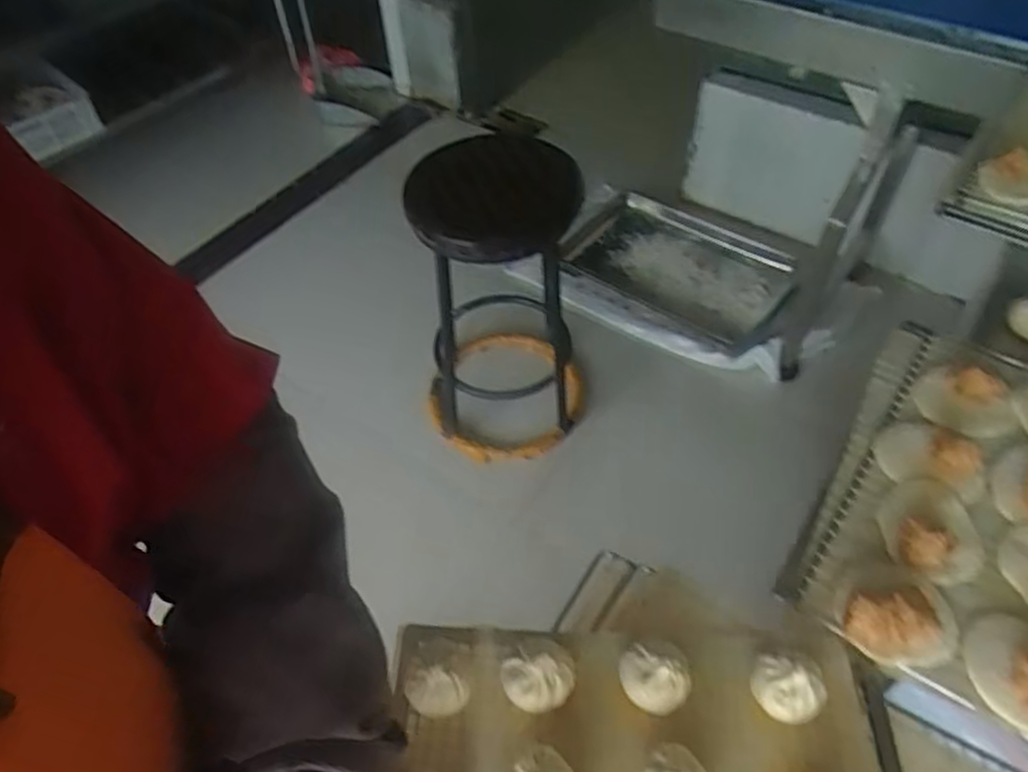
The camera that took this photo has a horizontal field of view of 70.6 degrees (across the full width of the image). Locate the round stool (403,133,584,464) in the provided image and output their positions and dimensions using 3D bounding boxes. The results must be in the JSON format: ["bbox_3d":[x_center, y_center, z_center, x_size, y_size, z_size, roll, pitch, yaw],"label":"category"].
[{"bbox_3d":[-0.041,-0.151,1.574,0.367,0.649,0.414,-8,51,-3],"label":"round stool"}]

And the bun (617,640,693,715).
[{"bbox_3d":[0.112,0.231,0.582,0.054,0.033,0.053,-2,51,2],"label":"bun"}]

